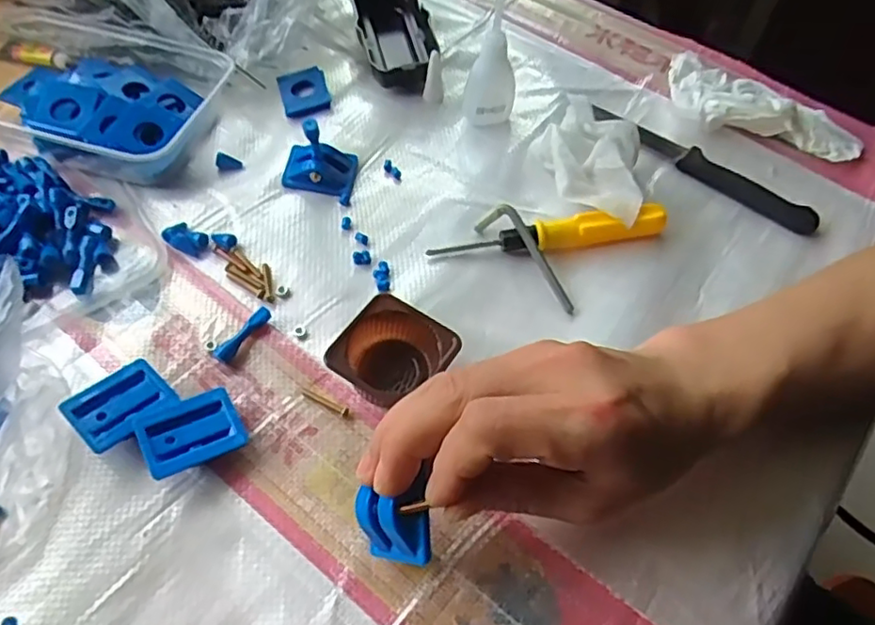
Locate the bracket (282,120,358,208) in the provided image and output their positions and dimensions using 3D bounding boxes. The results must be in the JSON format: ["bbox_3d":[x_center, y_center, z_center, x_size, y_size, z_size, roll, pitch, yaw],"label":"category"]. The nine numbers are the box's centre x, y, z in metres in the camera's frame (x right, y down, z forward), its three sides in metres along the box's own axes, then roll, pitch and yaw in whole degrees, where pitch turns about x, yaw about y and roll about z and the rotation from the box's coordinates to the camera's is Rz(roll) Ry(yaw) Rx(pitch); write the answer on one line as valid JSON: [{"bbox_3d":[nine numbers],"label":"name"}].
[{"bbox_3d":[-0.075,-0.100,0.394,0.044,0.043,0.033,9,56,4],"label":"bracket"}]

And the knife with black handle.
[{"bbox_3d":[0.174,-0.099,0.425,0.163,0.007,0.020,36,62,20],"label":"knife with black handle"}]

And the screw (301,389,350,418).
[{"bbox_3d":[-0.058,0.045,0.326,0.028,0.004,0.005,24,59,14],"label":"screw"}]

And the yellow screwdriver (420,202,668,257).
[{"bbox_3d":[0.068,-0.046,0.385,0.142,0.021,0.017,-9,57,-8],"label":"yellow screwdriver"}]

